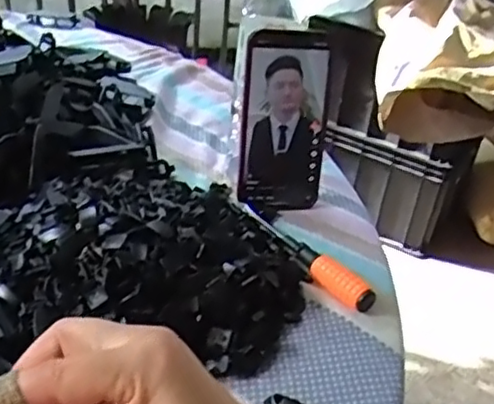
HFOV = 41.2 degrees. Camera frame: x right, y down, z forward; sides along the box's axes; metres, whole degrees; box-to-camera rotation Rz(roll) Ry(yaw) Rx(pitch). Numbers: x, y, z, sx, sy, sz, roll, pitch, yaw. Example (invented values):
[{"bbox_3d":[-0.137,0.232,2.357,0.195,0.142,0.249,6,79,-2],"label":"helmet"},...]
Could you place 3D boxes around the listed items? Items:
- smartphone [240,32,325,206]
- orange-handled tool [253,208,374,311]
[{"bbox_3d":[0.031,-0.069,0.574,0.071,0.154,0.011,-1,22,-11],"label":"smartphone"},{"bbox_3d":[0.048,0.038,0.525,0.019,0.021,0.142,-15,38,-29],"label":"orange-handled tool"}]

